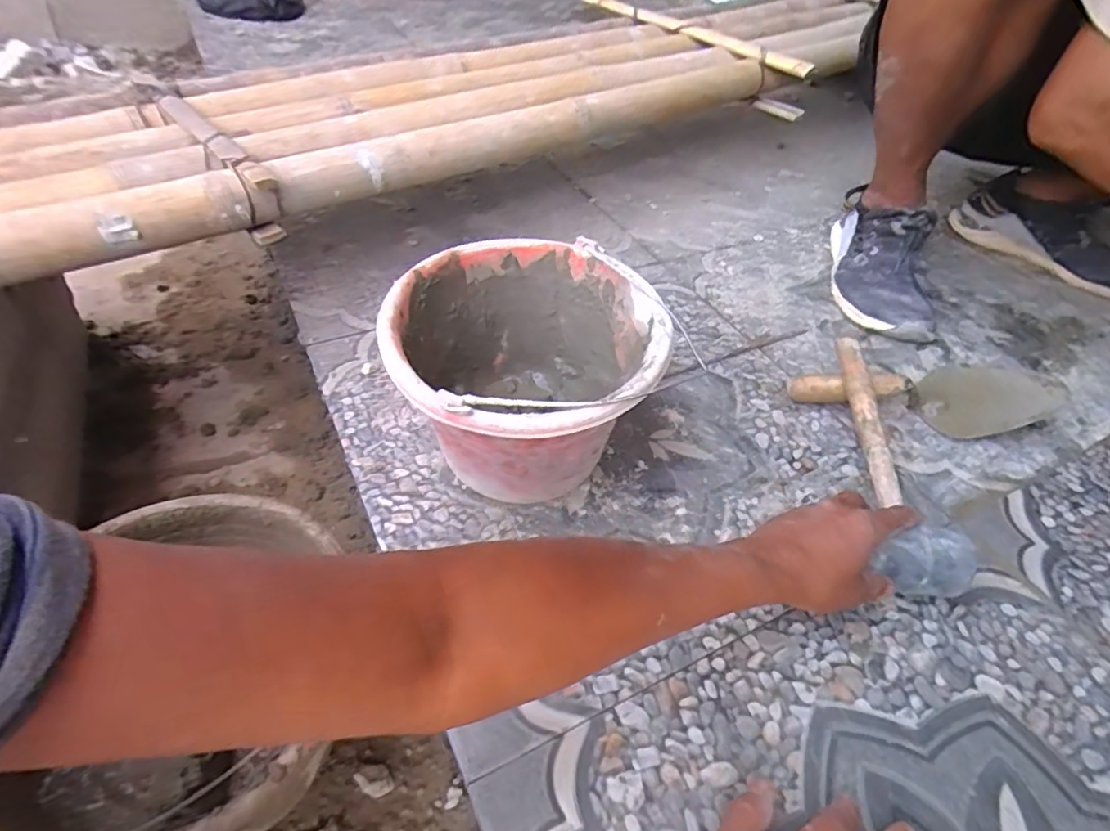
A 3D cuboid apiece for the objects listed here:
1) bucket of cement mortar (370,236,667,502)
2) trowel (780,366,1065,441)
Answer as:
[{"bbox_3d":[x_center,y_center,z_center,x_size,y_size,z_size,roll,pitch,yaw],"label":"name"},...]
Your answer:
[{"bbox_3d":[-0.025,-0.029,0.555,0.226,0.161,0.234,2,47,-2],"label":"bucket of cement mortar"},{"bbox_3d":[0.407,-0.018,0.672,0.265,0.057,0.109,-5,47,-9],"label":"trowel"}]

